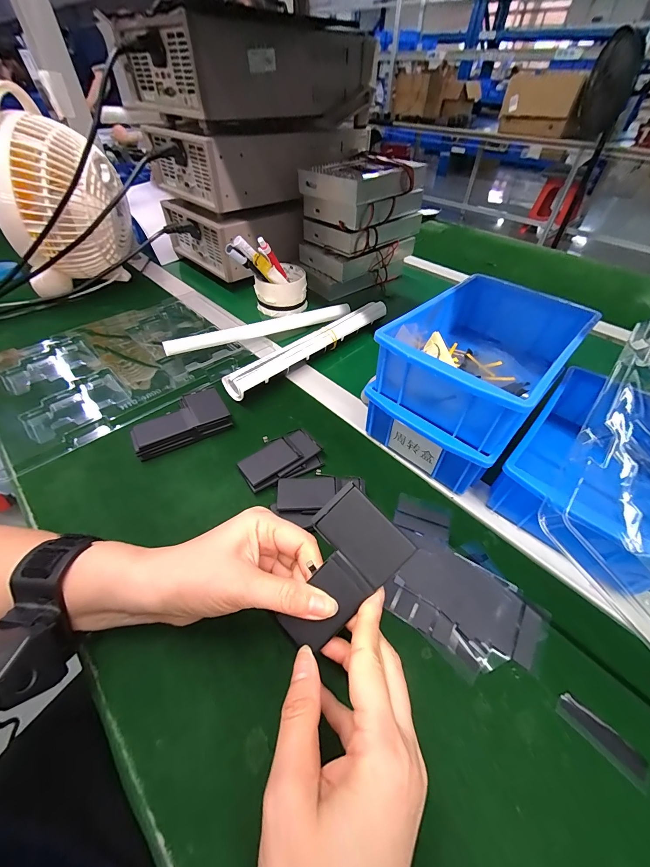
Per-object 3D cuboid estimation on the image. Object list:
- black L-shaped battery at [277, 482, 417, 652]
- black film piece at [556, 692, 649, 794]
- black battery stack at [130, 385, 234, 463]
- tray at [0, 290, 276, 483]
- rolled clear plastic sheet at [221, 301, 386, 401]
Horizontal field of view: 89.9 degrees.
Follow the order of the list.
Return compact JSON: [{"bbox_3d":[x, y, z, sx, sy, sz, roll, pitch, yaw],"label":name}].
[{"bbox_3d":[0.004,0.085,0.205,0.093,0.004,0.057,-46,75,1],"label":"black L-shaped battery"},{"bbox_3d":[0.174,0.189,0.203,0.019,0.004,0.050,-35,58,-29],"label":"black film piece"},{"bbox_3d":[-0.159,-0.015,0.357,0.097,0.029,0.053,-24,53,-22],"label":"black battery stack"},{"bbox_3d":[-0.262,-0.107,0.429,0.321,0.032,0.231,-33,57,-28],"label":"tray"},{"bbox_3d":[-0.011,-0.122,0.456,0.031,0.033,0.284,36,56,26],"label":"rolled clear plastic sheet"}]

